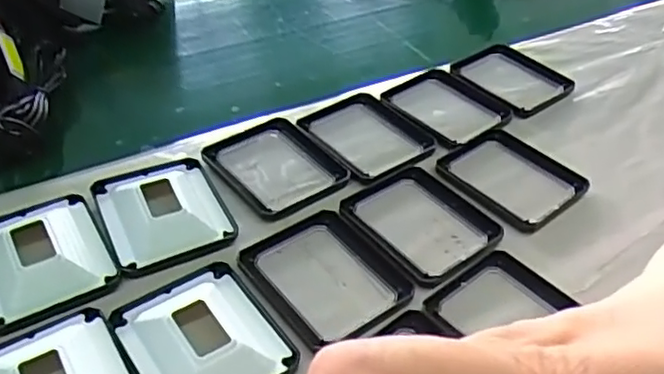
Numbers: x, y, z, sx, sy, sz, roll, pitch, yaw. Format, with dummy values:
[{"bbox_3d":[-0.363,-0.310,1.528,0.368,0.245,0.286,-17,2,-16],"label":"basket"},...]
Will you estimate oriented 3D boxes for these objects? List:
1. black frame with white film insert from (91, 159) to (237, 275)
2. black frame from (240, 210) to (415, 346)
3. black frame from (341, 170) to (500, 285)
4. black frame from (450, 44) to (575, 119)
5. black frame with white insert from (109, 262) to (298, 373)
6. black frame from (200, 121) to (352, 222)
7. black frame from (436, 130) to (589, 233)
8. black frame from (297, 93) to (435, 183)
[{"bbox_3d":[-0.100,0.011,0.385,0.069,0.015,0.083,-16,43,-22],"label":"black frame with white film insert"},{"bbox_3d":[-0.003,0.047,0.356,0.068,0.006,0.085,-26,47,-30],"label":"black frame"},{"bbox_3d":[0.053,0.019,0.392,0.073,0.007,0.085,-25,46,-29],"label":"black frame"},{"bbox_3d":[0.142,-0.089,0.519,0.073,0.013,0.084,-29,49,-33],"label":"black frame"},{"bbox_3d":[-0.064,0.072,0.320,0.068,0.013,0.082,-23,45,-28],"label":"black frame with white insert"},{"bbox_3d":[-0.038,-0.015,0.422,0.066,0.011,0.084,-27,48,-31],"label":"black frame"},{"bbox_3d":[0.116,-0.009,0.427,0.070,0.006,0.085,-29,48,-33],"label":"black frame"},{"bbox_3d":[0.023,-0.038,0.452,0.071,0.012,0.087,-22,45,-27],"label":"black frame"}]

